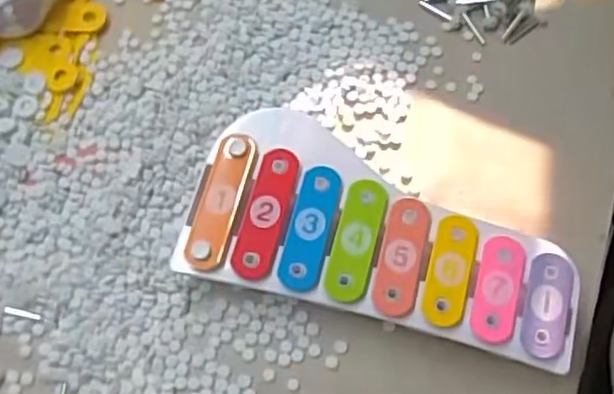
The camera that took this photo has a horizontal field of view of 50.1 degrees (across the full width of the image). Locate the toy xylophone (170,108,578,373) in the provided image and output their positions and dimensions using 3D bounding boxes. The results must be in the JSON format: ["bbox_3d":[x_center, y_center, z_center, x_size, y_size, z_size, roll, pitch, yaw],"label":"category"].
[{"bbox_3d":[0.043,0.022,0.391,0.222,0.038,0.105,14,70,6],"label":"toy xylophone"}]

